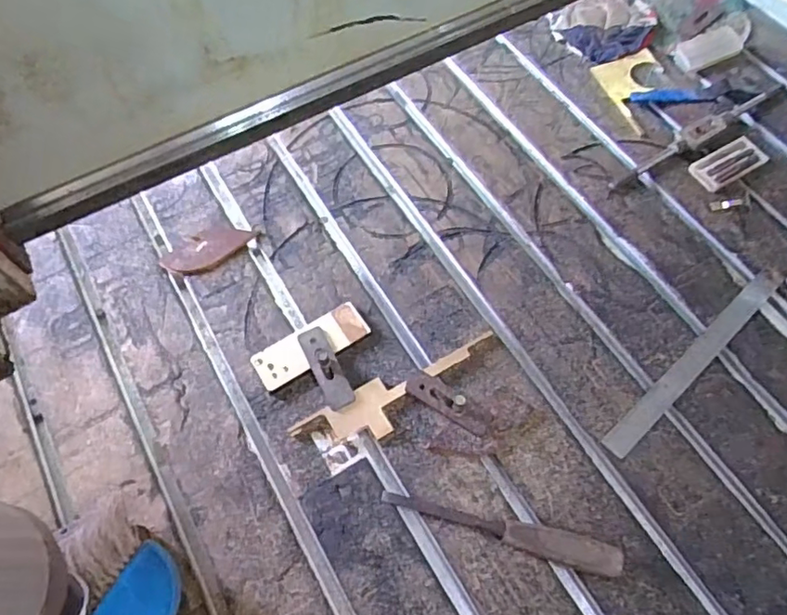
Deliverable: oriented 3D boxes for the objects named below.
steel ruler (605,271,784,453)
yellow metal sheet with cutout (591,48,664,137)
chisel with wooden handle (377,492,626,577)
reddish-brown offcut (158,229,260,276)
[{"bbox_3d":[0.347,0.055,0.648,0.310,0.005,0.027,-39,69,-17],"label":"steel ruler"},{"bbox_3d":[0.365,-0.318,0.839,0.100,0.011,0.142,-16,64,-6],"label":"yellow metal sheet with cutout"},{"bbox_3d":[0.102,0.218,0.558,0.229,0.024,0.028,12,64,7],"label":"chisel with wooden handle"},{"bbox_3d":[-0.231,-0.072,0.719,0.115,0.012,0.046,-26,65,-11],"label":"reddish-brown offcut"}]

